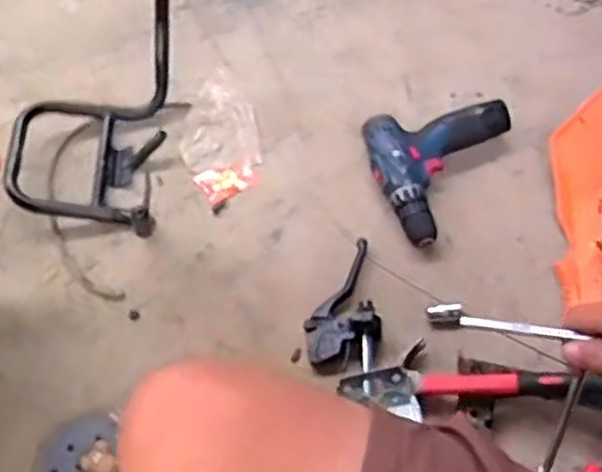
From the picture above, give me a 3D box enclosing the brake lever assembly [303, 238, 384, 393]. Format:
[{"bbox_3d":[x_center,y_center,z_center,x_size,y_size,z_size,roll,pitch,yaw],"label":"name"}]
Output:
[{"bbox_3d":[0.053,0.083,0.865,0.087,0.046,0.191,10,61,7],"label":"brake lever assembly"}]

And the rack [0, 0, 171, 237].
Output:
[{"bbox_3d":[-0.277,-0.159,0.961,0.209,0.140,0.272,3,60,3],"label":"rack"}]

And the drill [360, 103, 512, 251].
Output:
[{"bbox_3d":[0.153,-0.108,0.963,0.149,0.053,0.215,31,65,18],"label":"drill"}]

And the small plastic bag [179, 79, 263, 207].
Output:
[{"bbox_3d":[-0.109,-0.132,1.019,0.097,0.013,0.199,-9,60,-3],"label":"small plastic bag"}]

